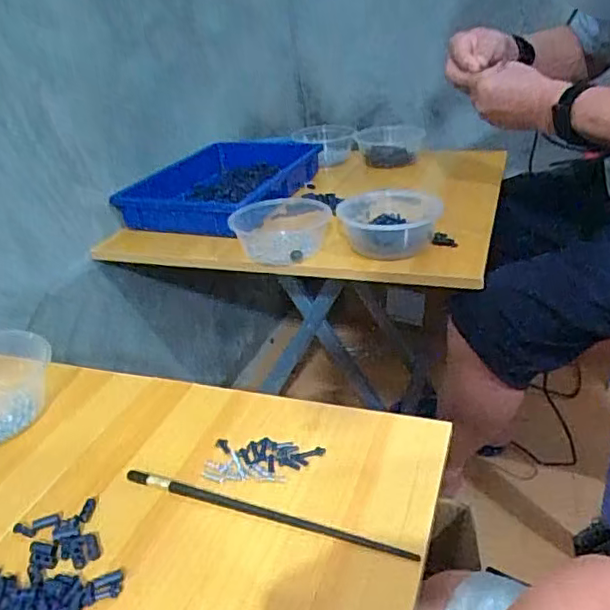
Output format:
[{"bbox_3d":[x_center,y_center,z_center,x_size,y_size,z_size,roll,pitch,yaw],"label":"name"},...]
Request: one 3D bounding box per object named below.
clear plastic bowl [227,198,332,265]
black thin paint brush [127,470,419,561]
[{"bbox_3d":[-0.038,-0.114,0.844,0.123,0.054,0.135,-2,29,1],"label":"clear plastic bowl"},{"bbox_3d":[-0.032,0.147,0.428,0.223,0.004,0.011,9,32,20],"label":"black thin paint brush"}]

